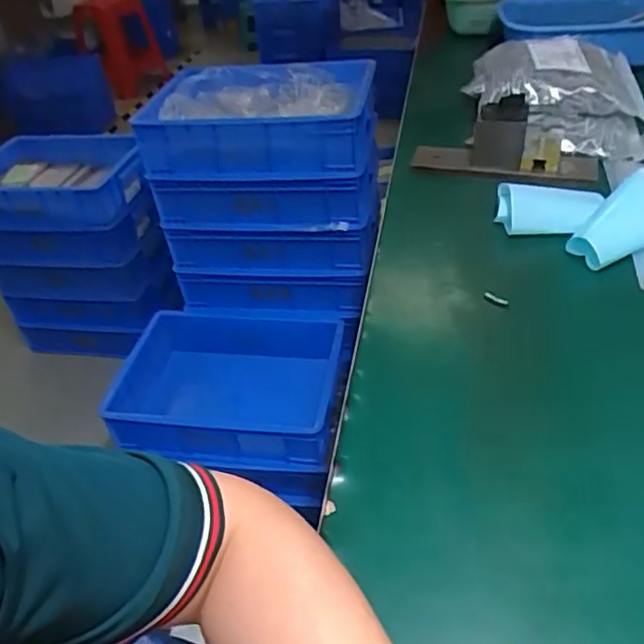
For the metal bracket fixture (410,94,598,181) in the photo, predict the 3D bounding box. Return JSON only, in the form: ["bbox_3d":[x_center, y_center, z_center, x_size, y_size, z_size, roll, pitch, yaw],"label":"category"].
[{"bbox_3d":[0.216,-0.217,0.724,0.213,0.073,0.076,13,43,24],"label":"metal bracket fixture"}]

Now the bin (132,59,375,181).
[{"bbox_3d":[-0.109,-0.402,1.179,0.410,0.122,0.339,3,40,13],"label":"bin"}]

